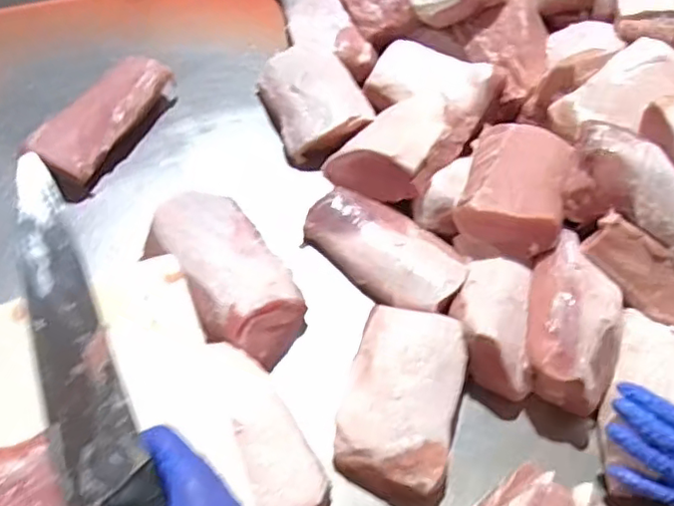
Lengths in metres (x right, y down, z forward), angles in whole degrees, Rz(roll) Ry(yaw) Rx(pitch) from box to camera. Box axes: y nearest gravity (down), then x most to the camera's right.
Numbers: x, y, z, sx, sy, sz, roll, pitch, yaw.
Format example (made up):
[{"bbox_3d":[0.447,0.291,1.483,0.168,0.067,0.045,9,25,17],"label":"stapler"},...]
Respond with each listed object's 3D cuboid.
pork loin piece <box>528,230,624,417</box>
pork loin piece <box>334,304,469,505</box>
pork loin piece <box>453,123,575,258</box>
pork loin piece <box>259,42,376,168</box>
[{"bbox_3d":[0.251,0.068,0.646,0.103,0.069,0.190,20,56,10],"label":"pork loin piece"},{"bbox_3d":[0.066,0.146,0.604,0.111,0.068,0.175,16,55,7],"label":"pork loin piece"},{"bbox_3d":[0.207,-0.079,0.716,0.110,0.063,0.169,16,55,7],"label":"pork loin piece"},{"bbox_3d":[-0.035,-0.216,0.836,0.116,0.064,0.185,-20,59,-17],"label":"pork loin piece"}]

